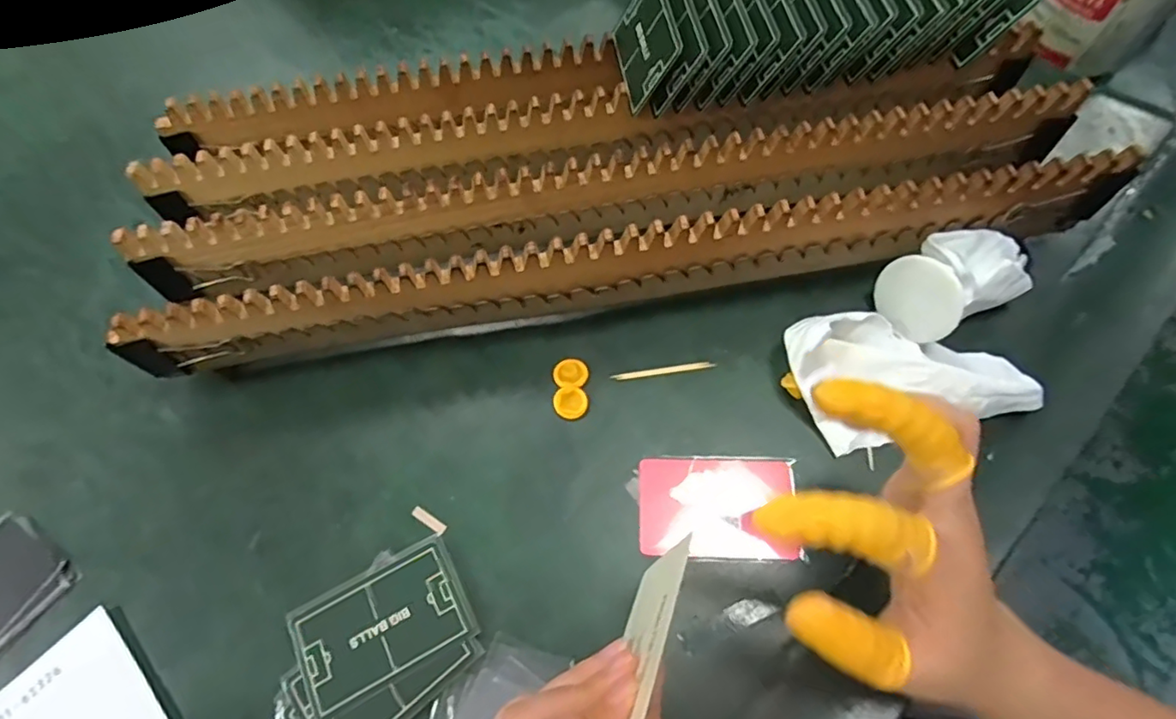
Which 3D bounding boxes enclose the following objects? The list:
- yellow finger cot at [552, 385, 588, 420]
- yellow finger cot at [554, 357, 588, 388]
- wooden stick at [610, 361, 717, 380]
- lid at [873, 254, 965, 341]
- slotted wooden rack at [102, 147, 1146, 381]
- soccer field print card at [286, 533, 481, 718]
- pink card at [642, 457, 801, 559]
[{"bbox_3d":[-0.010,0.027,0.356,0.021,0.006,0.020,-1,64,3],"label":"yellow finger cot"},{"bbox_3d":[-0.011,0.008,0.366,0.021,0.006,0.021,-1,64,3],"label":"yellow finger cot"},{"bbox_3d":[0.048,0.006,0.363,0.064,0.004,0.005,-7,63,0],"label":"wooden stick"},{"bbox_3d":[0.198,-0.037,0.348,0.005,0.049,0.052,-17,67,-26],"label":"lid"},{"bbox_3d":[0.017,-0.065,0.357,0.552,0.082,0.064,-8,63,-1],"label":"slotted wooden rack"},{"bbox_3d":[-0.108,0.138,0.306,0.087,0.006,0.057,-28,68,-9],"label":"soccer field print card"},{"bbox_3d":[0.071,0.081,0.322,0.082,0.004,0.054,-2,61,10],"label":"pink card"}]

